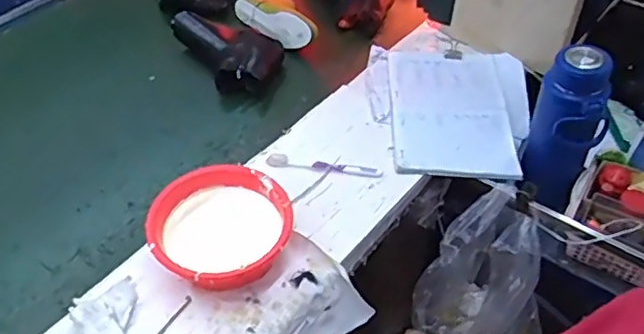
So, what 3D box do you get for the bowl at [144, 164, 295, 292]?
[{"bbox_3d":[-0.137,0.090,0.835,0.189,0.086,0.175,-1,46,1],"label":"bowl"}]

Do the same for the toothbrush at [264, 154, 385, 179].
[{"bbox_3d":[0.003,-0.001,0.971,0.184,0.016,0.024,5,46,6],"label":"toothbrush"}]

